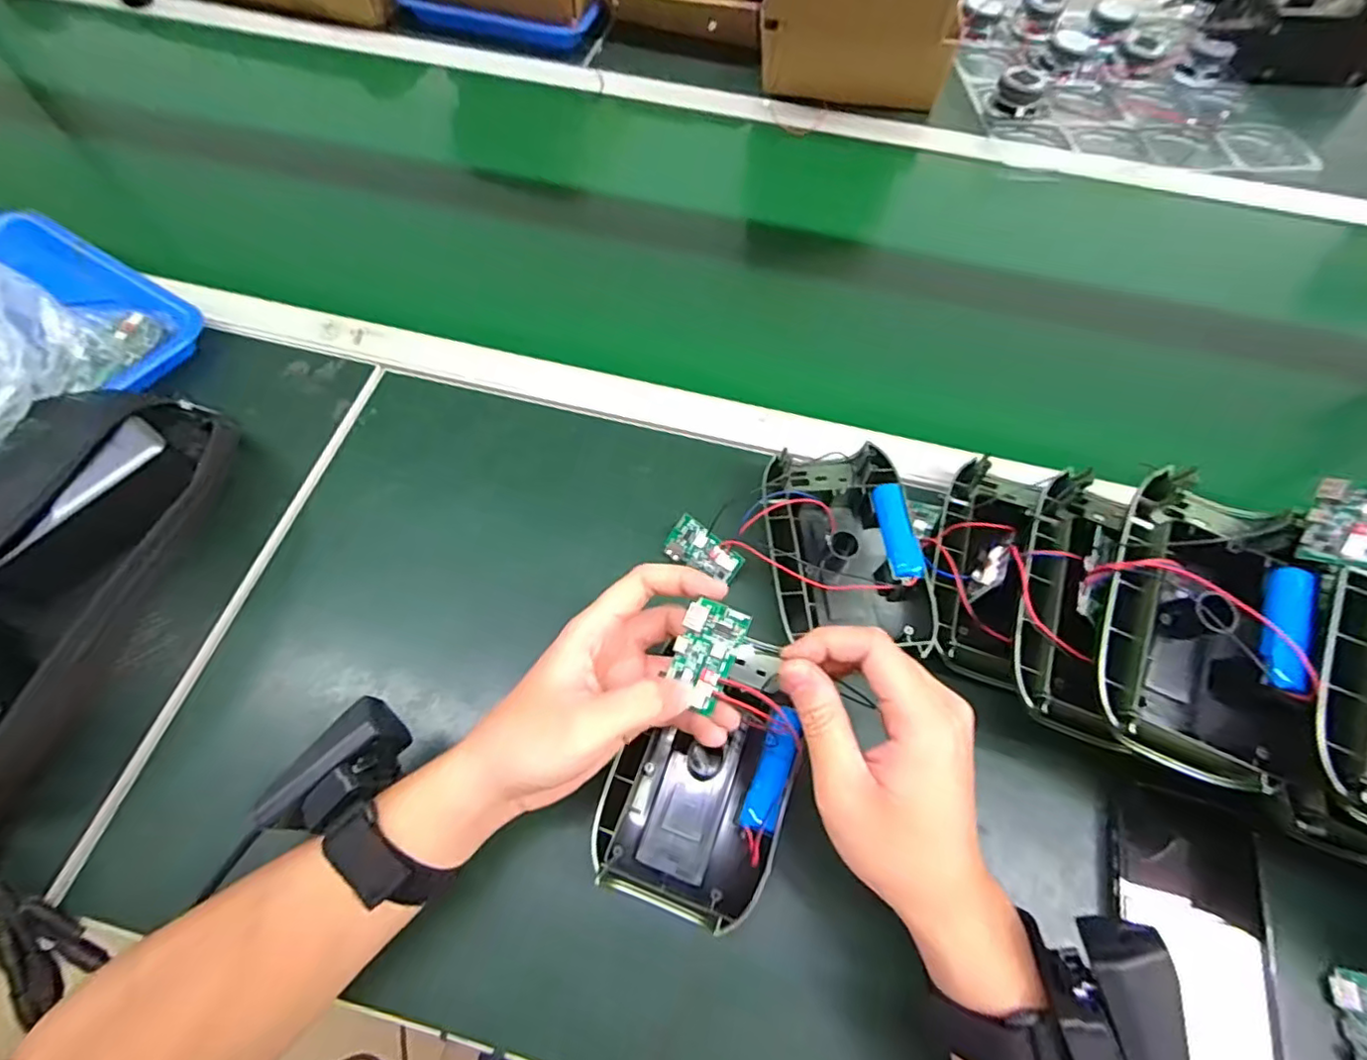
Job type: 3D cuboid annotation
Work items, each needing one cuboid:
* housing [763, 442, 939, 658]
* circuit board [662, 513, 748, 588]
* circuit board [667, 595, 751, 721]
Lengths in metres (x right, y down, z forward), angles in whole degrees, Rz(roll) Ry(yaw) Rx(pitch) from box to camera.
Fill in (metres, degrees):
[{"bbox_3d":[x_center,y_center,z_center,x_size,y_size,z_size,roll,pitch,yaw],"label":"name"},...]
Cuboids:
[{"bbox_3d":[0.108,0.015,0.421,0.102,0.043,0.152,-5,64,-5],"label":"housing"},{"bbox_3d":[0.013,0.016,0.429,0.056,0.005,0.030,37,100,16],"label":"circuit board"},{"bbox_3d":[0.012,0.062,0.310,0.030,0.009,0.049,19,82,7],"label":"circuit board"}]

